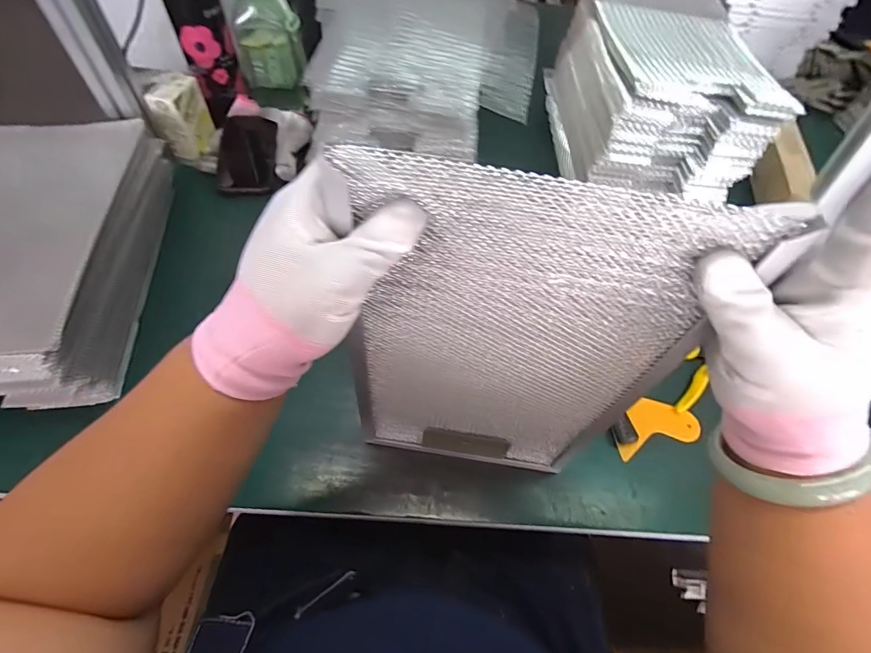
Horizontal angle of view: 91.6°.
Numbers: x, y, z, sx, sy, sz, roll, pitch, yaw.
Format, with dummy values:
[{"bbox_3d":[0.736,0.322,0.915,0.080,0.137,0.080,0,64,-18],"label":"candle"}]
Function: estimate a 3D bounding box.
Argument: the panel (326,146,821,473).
[{"bbox_3d":[0.046,0.035,0.319,0.205,0.320,0.030,8,51,5],"label":"panel"}]

